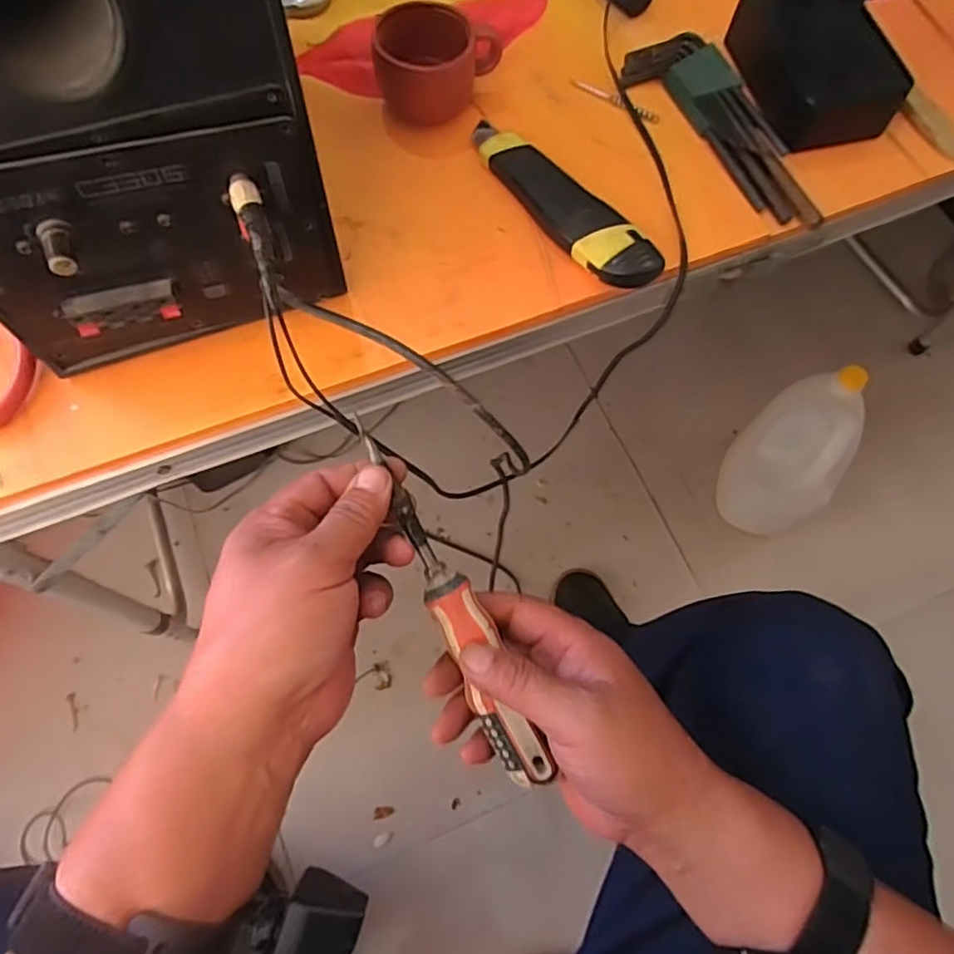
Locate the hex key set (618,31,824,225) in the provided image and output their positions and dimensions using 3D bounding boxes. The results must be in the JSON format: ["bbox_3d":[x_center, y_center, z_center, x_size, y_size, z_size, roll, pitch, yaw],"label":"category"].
[{"bbox_3d":[0.171,-0.237,0.427,0.050,0.024,0.175,-32,74,-13],"label":"hex key set"}]

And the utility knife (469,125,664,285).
[{"bbox_3d":[0.049,-0.173,0.402,0.037,0.021,0.157,-38,75,-15],"label":"utility knife"}]

